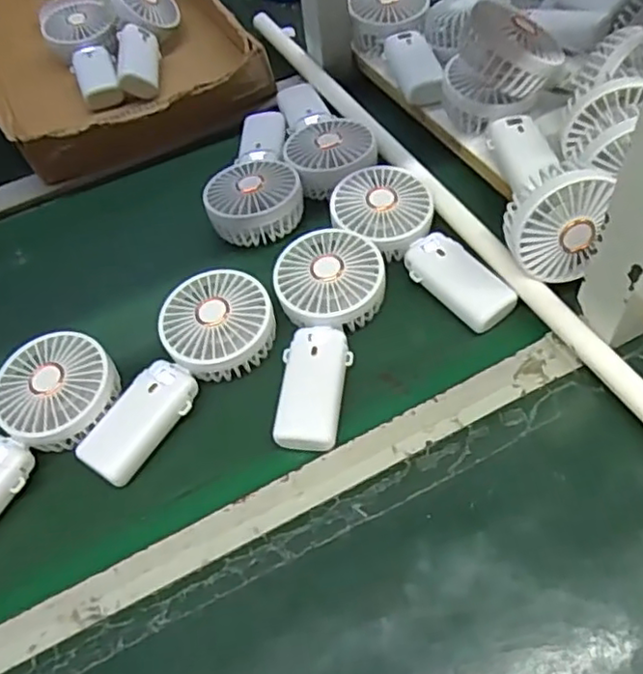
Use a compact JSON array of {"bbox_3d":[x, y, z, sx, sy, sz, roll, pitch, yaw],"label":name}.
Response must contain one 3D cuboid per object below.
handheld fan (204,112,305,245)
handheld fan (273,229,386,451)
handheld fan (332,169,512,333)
[{"bbox_3d":[-0.068,-0.167,0.628,0.084,0.036,0.185,-10,53,0],"label":"handheld fan"},{"bbox_3d":[0.008,-0.002,0.502,0.084,0.048,0.177,-4,53,4],"label":"handheld fan"},{"bbox_3d":[0.077,-0.072,0.548,0.089,0.053,0.176,-25,54,-12],"label":"handheld fan"}]

